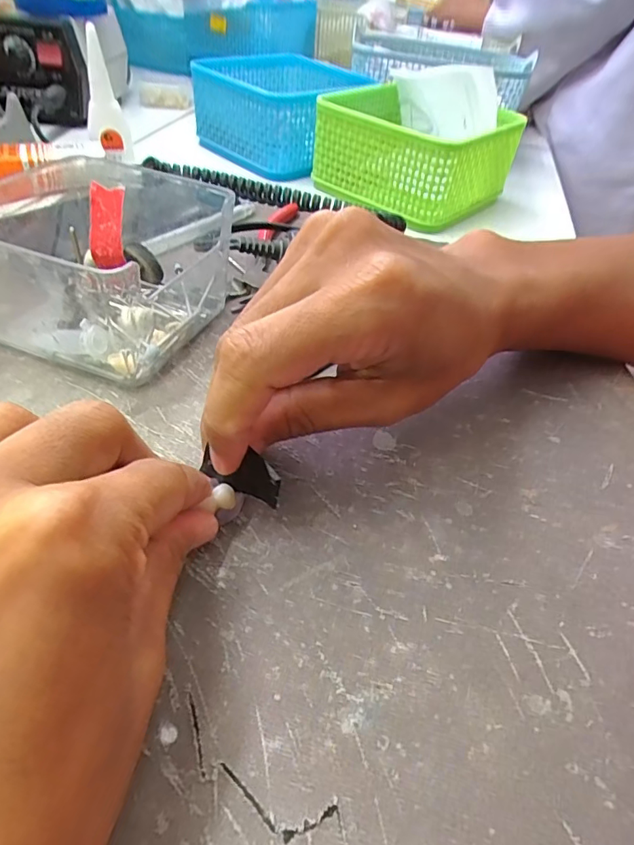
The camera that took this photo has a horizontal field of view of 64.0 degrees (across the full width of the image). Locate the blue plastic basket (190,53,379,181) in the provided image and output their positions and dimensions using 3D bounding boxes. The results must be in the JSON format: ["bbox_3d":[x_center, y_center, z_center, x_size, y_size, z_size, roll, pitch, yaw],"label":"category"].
[{"bbox_3d":[-0.033,-0.288,0.469,0.130,0.061,0.142,27,47,19],"label":"blue plastic basket"}]

